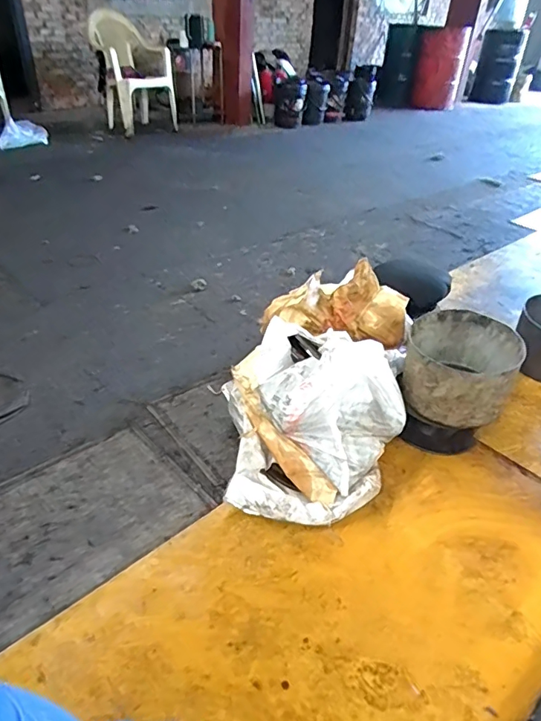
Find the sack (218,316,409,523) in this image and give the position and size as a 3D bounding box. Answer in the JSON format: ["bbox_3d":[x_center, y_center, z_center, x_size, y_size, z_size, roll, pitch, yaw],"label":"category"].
[{"bbox_3d":[0.099,0.139,1.170,0.435,0.261,0.429,11,39,9],"label":"sack"}]

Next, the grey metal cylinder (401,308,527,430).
[{"bbox_3d":[0.494,0.018,1.275,0.260,0.178,0.265,12,39,11],"label":"grey metal cylinder"}]

